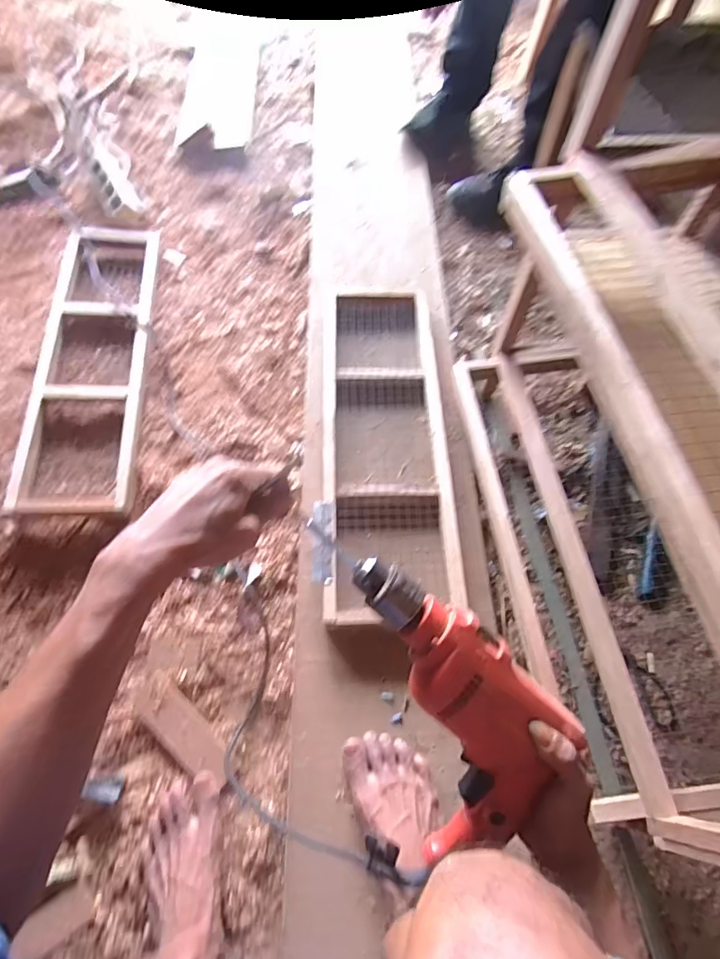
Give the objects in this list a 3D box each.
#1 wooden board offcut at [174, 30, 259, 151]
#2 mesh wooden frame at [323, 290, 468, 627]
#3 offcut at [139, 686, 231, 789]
[{"bbox_3d":[-0.416,-1.195,1.402,0.207,0.017,0.713,-5,61,-2],"label":"wooden board offcut"},{"bbox_3d":[0.037,-0.078,0.767,0.199,0.042,0.627,-1,61,0],"label":"mesh wooden frame"},{"bbox_3d":[-0.218,0.331,0.597,0.136,0.014,0.051,37,67,18],"label":"offcut"}]

